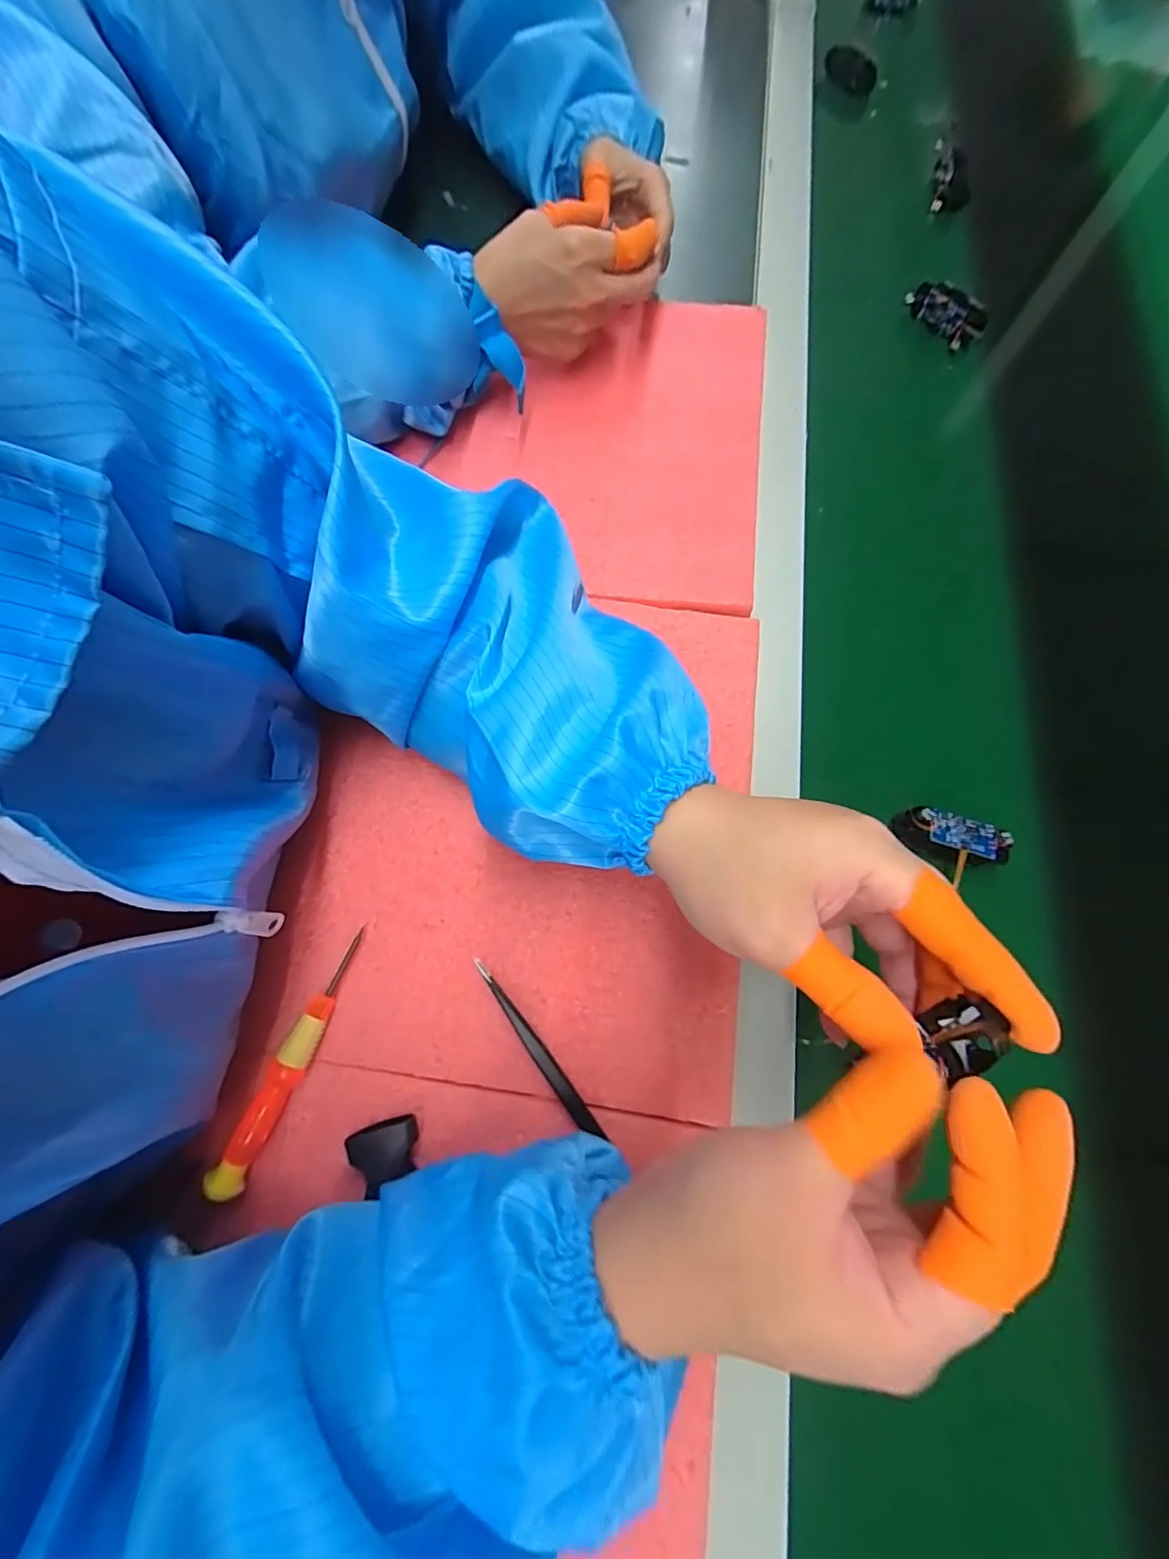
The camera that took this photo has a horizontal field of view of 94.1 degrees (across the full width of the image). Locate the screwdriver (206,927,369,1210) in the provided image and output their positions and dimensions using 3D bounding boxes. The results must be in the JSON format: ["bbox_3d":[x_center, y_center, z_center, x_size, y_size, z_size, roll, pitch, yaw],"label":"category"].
[{"bbox_3d":[-0.132,0.127,0.249,0.013,0.015,0.111,24,74,9],"label":"screwdriver"}]

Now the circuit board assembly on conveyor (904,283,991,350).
[{"bbox_3d":[0.276,-0.357,0.417,0.058,0.027,0.021,40,77,13],"label":"circuit board assembly on conveyor"}]

